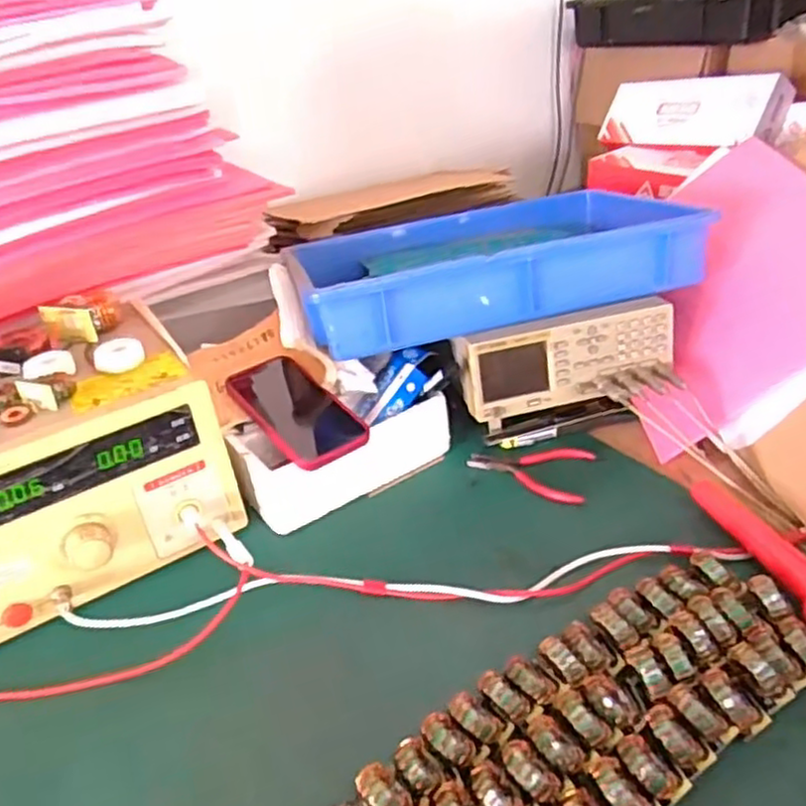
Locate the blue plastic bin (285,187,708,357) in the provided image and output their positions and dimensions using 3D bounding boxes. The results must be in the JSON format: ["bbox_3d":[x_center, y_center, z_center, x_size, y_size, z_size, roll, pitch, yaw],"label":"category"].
[{"bbox_3d":[0.090,-0.174,0.803,0.419,0.075,0.289,-13,31,-9],"label":"blue plastic bin"}]

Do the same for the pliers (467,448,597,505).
[{"bbox_3d":[0.125,0.069,0.716,0.122,0.016,0.068,4,33,19],"label":"pliers"}]

